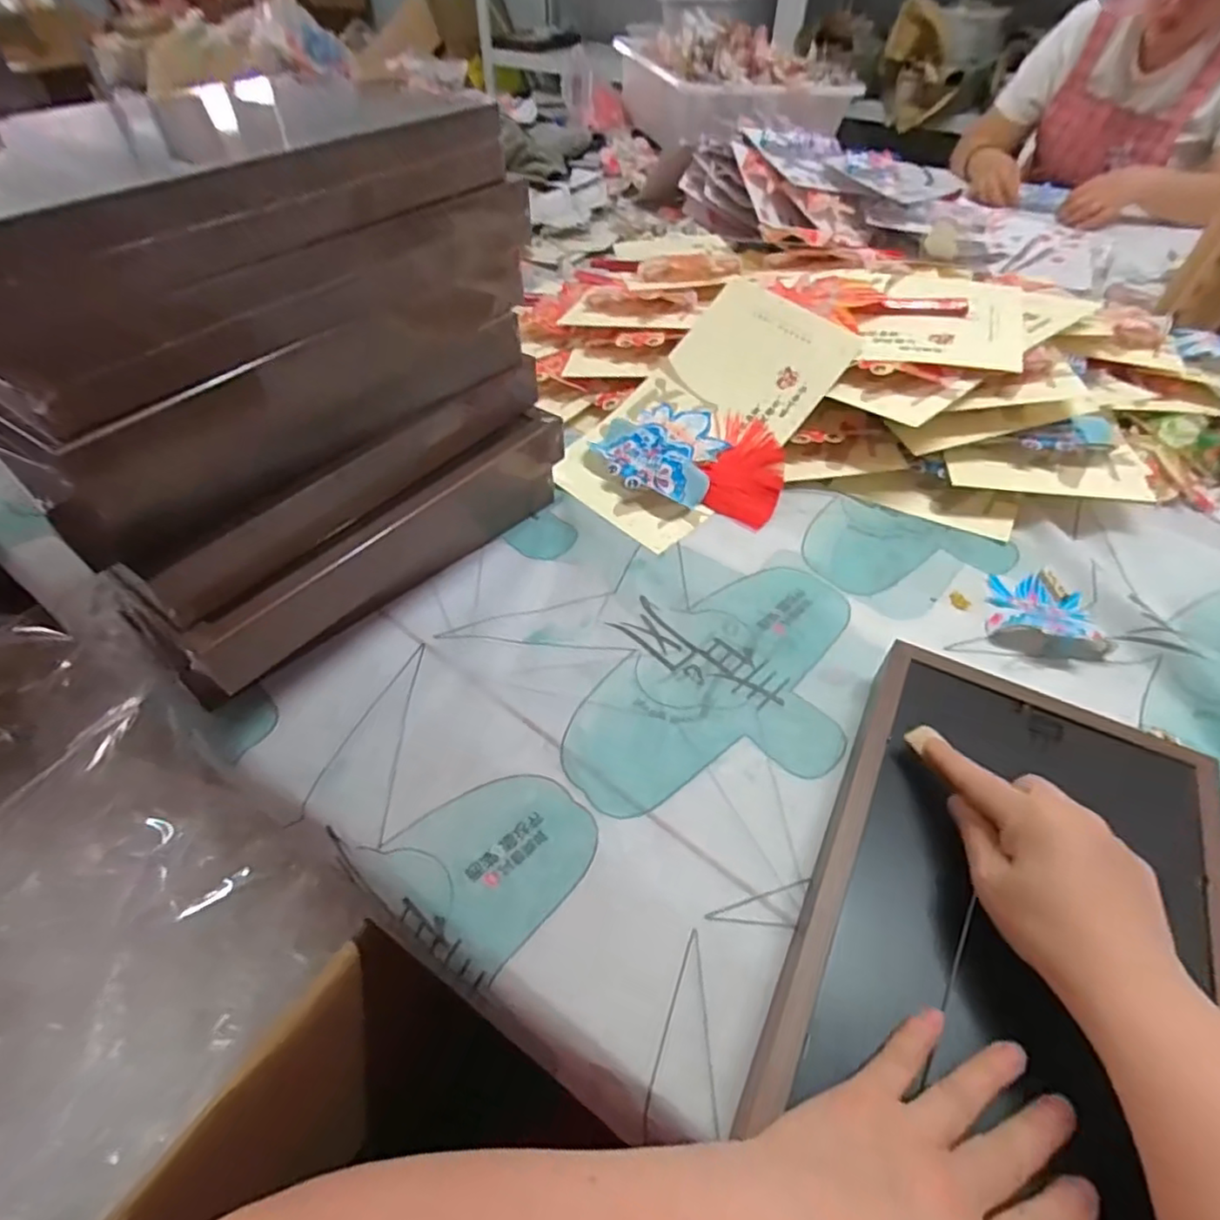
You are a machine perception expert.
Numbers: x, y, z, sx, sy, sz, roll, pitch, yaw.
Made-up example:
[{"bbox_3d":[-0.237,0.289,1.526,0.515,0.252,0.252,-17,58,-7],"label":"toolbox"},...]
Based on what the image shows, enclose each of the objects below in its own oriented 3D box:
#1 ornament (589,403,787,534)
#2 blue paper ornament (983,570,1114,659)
[{"bbox_3d":[0.086,-0.156,0.640,0.180,0.030,0.123,14,50,12],"label":"ornament"},{"bbox_3d":[0.360,-0.006,0.524,0.085,0.030,0.092,6,49,5],"label":"blue paper ornament"}]

